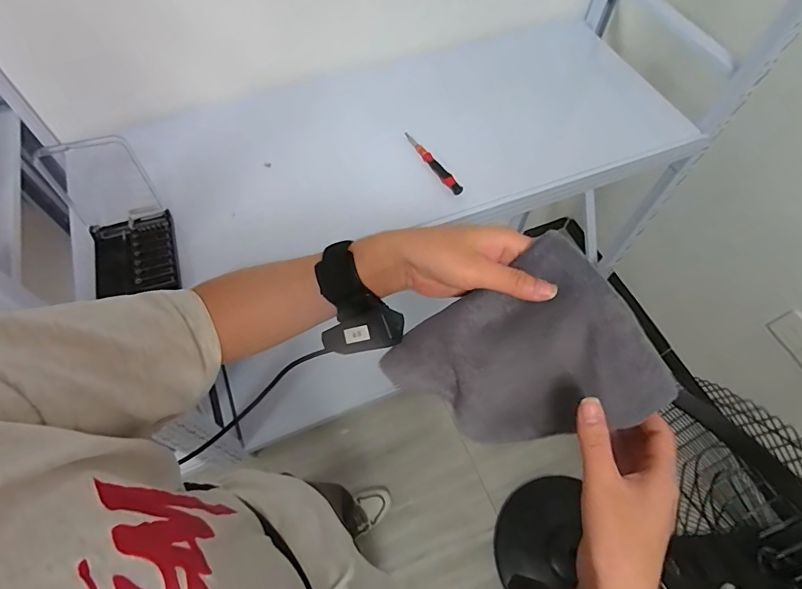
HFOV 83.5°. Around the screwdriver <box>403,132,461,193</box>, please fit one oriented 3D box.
[{"bbox_3d":[0.057,-0.225,0.769,0.021,0.017,0.149,-30,66,-16],"label":"screwdriver"}]

